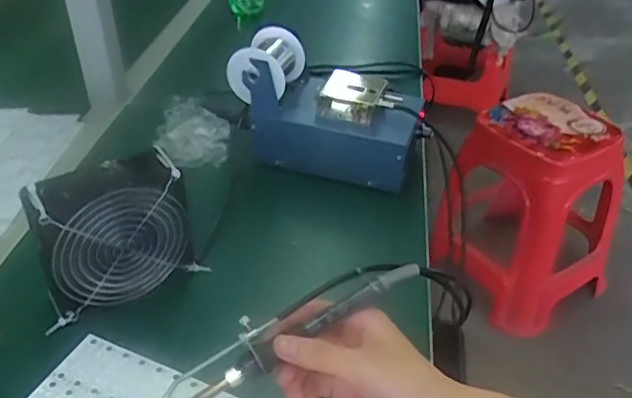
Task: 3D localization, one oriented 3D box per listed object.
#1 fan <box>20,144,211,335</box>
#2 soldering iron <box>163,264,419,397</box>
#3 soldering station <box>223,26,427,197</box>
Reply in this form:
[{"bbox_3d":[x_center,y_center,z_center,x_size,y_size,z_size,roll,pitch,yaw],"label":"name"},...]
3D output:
[{"bbox_3d":[-0.166,0.032,0.512,0.125,0.122,0.050,-17,41,-25],"label":"fan"},{"bbox_3d":[-0.020,0.090,0.433,0.203,0.023,0.036,-28,43,-16],"label":"soldering iron"},{"bbox_3d":[0.012,-0.101,0.677,0.206,0.119,0.089,12,37,12],"label":"soldering station"}]

